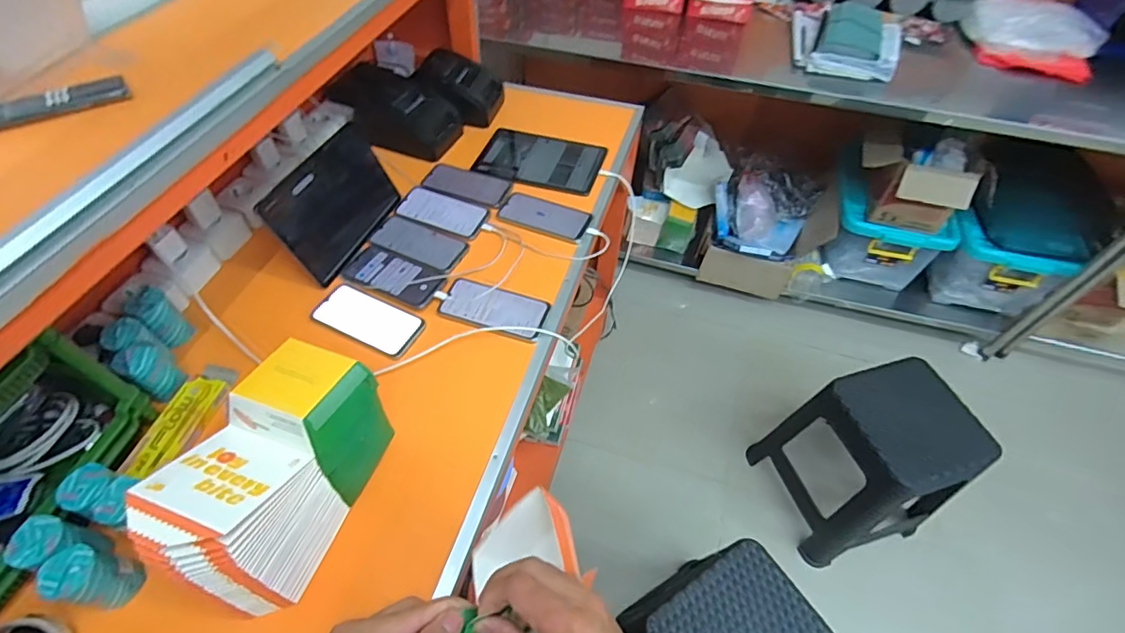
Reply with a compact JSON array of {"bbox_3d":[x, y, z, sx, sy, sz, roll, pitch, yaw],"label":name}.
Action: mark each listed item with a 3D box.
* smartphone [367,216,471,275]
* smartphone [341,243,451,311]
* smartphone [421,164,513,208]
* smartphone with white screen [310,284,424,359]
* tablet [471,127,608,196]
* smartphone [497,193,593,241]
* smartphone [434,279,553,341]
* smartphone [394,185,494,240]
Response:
[{"bbox_3d":[-0.252,-0.129,0.898,0.167,0.004,0.080,22,54,14],"label":"smartphone"},{"bbox_3d":[-0.278,-0.068,0.851,0.169,0.011,0.084,21,54,14],"label":"smartphone"},{"bbox_3d":[-0.183,-0.257,1.009,0.161,0.012,0.089,21,54,14],"label":"smartphone"},{"bbox_3d":[-0.300,0.005,0.804,0.168,0.014,0.077,21,54,14],"label":"smartphone with white screen"},{"bbox_3d":[-0.045,-0.322,1.065,0.245,0.012,0.165,14,52,9],"label":"tablet"},{"bbox_3d":[-0.033,-0.186,0.950,0.164,0.008,0.079,20,53,13],"label":"smartphone"},{"bbox_3d":[-0.108,-0.014,0.814,0.164,0.012,0.079,18,53,12],"label":"smartphone"},{"bbox_3d":[-0.220,-0.197,0.952,0.172,0.004,0.095,19,53,13],"label":"smartphone"}]

